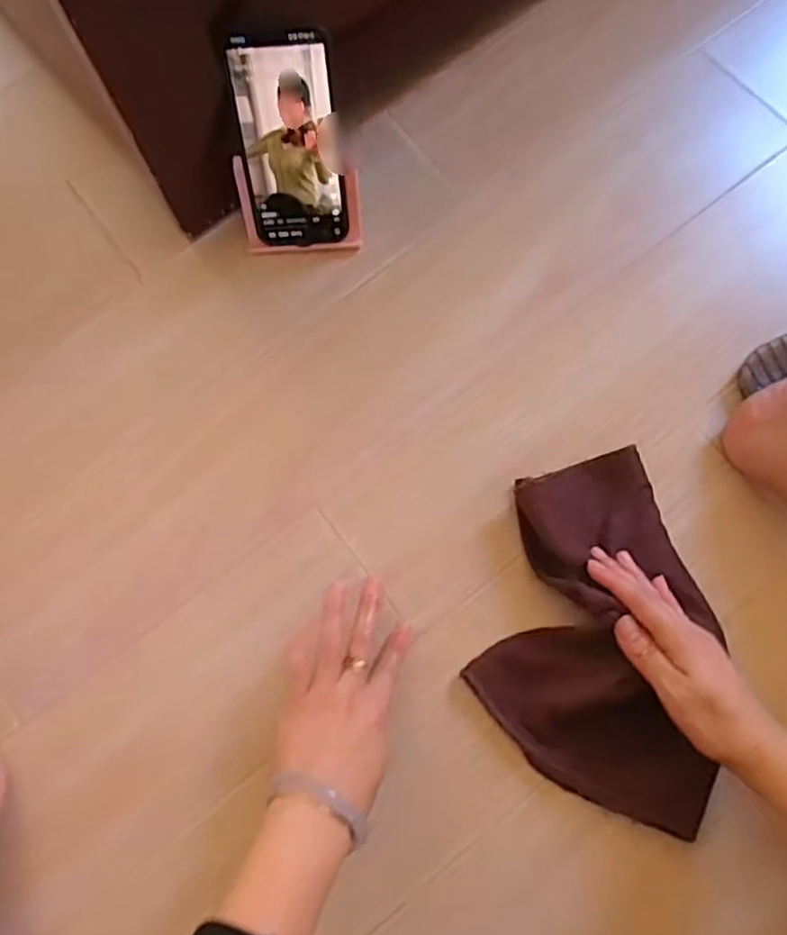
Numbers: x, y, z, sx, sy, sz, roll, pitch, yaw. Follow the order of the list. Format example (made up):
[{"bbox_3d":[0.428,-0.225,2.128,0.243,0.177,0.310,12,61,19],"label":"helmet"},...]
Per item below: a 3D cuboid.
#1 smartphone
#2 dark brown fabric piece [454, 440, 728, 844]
[{"bbox_3d":[-0.079,-0.249,0.549,0.075,0.159,0.010,-4,45,1],"label":"smartphone"},{"bbox_3d":[0.154,0.109,0.498,0.163,0.048,0.238,16,75,5],"label":"dark brown fabric piece"}]

